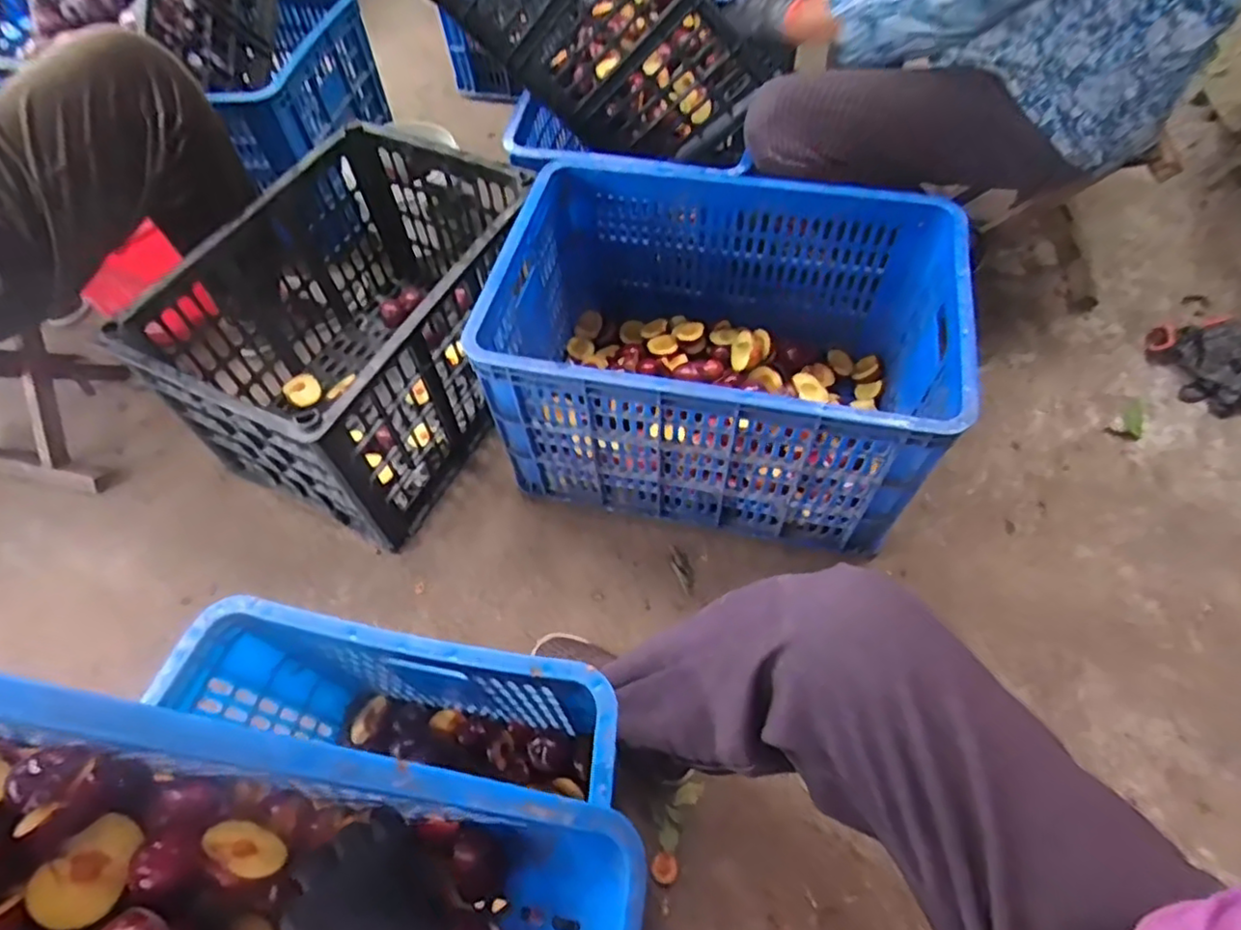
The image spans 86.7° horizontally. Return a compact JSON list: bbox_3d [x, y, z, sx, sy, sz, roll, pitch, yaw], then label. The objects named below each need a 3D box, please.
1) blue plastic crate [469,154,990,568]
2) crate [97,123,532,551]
[{"bbox_3d":[0.128,-0.154,0.890,0.536,0.299,0.383,10,60,7],"label":"blue plastic crate"},{"bbox_3d":[-0.361,-0.199,0.954,0.342,0.294,0.481,23,62,14],"label":"crate"}]

